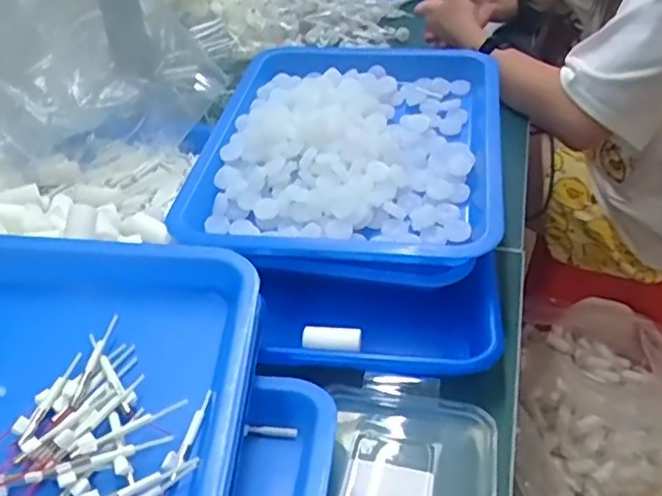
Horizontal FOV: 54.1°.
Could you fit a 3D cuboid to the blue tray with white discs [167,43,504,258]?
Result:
[{"bbox_3d":[0.018,-0.106,0.600,0.265,0.054,0.308,3,36,8],"label":"blue tray with white discs"}]

